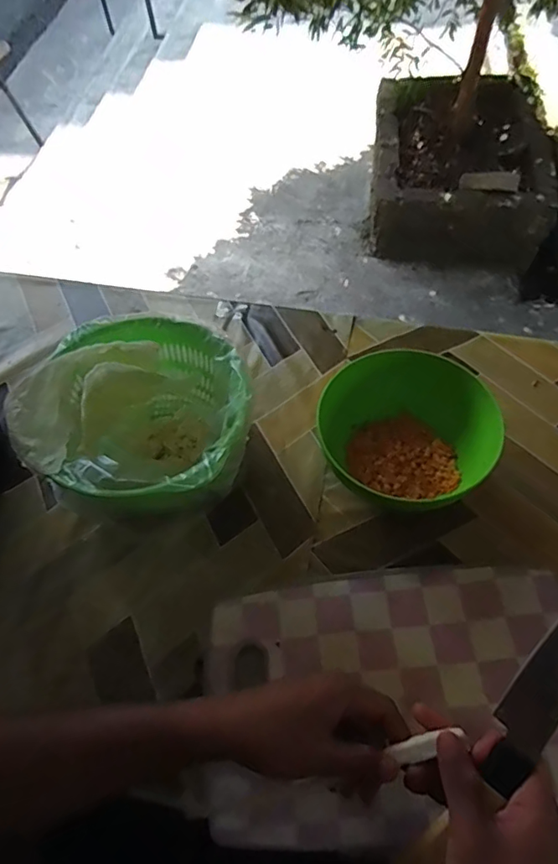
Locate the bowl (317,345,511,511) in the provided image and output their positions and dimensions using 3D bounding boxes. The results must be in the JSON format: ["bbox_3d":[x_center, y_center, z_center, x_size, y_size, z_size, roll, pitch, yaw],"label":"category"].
[{"bbox_3d":[0.141,0.000,0.594,0.178,0.092,0.161,-15,57,-9],"label":"bowl"}]

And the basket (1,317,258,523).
[{"bbox_3d":[-0.137,-0.006,0.580,0.212,0.131,0.215,-1,56,1],"label":"basket"}]

